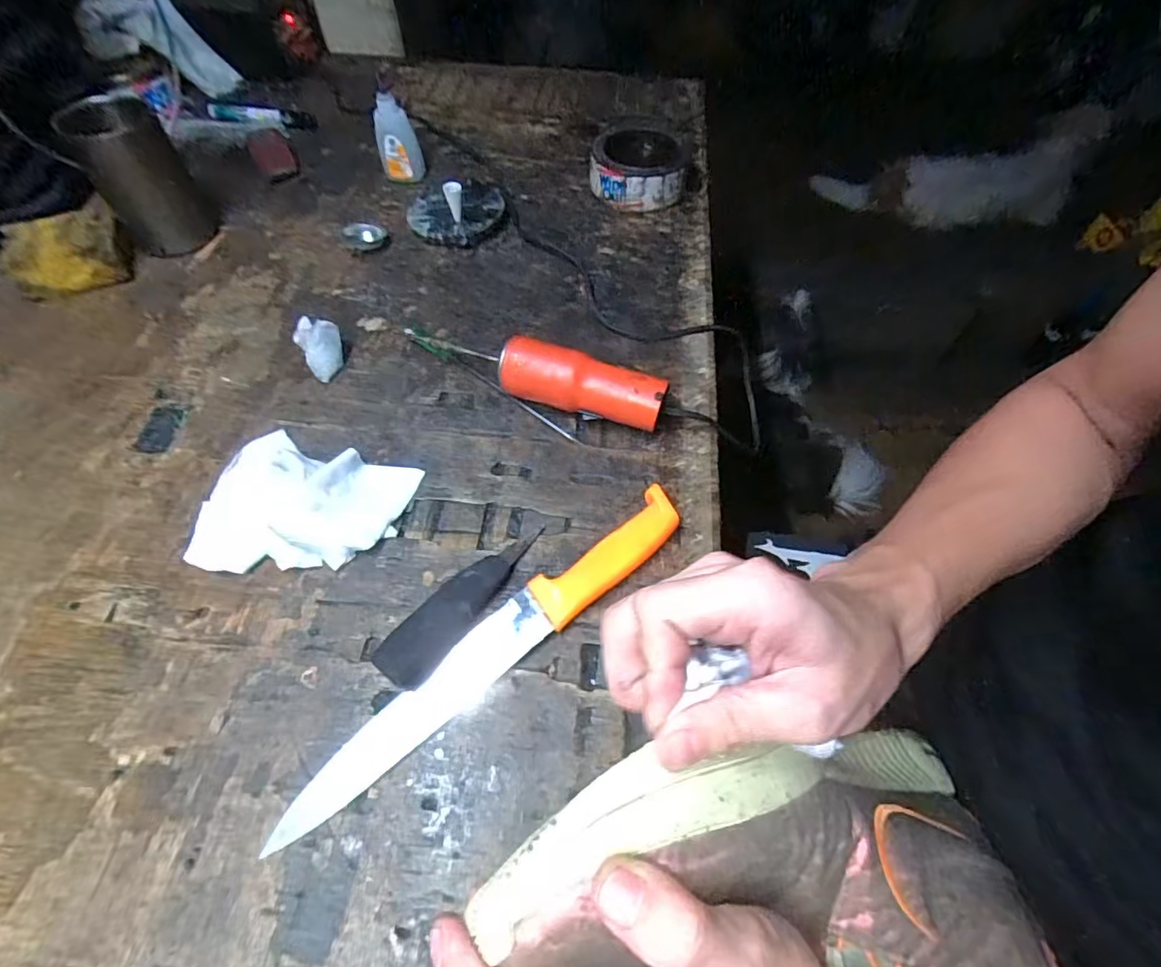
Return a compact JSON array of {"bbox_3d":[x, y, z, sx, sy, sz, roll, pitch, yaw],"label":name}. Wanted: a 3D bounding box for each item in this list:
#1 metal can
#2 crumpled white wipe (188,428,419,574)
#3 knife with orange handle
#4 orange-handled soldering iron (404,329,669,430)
[{"bbox_3d":[-0.403,-0.284,0.507,0.076,0.105,0.076,-35,64,-21],"label":"metal can"},{"bbox_3d":[-0.192,0.013,0.376,0.133,0.025,0.099,8,57,4],"label":"crumpled white wipe"},{"bbox_3d":[-0.049,0.095,0.331,0.284,0.019,0.035,-35,64,-21],"label":"knife with orange handle"},{"bbox_3d":[-0.041,-0.086,0.430,0.213,0.047,0.033,17,58,10],"label":"orange-handled soldering iron"}]

